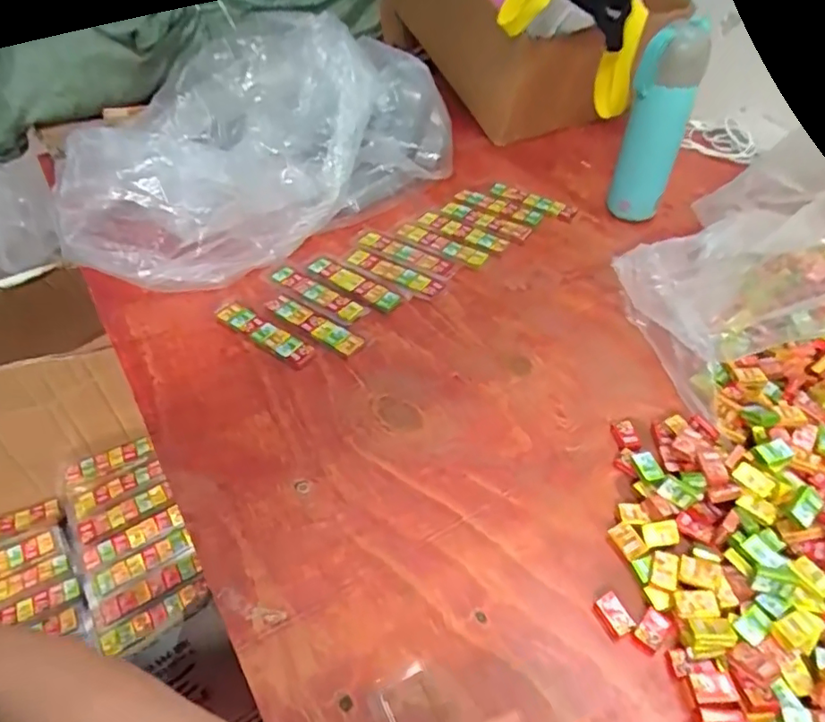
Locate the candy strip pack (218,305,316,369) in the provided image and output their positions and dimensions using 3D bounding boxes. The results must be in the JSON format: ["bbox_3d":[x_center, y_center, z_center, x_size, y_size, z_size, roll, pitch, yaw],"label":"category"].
[{"bbox_3d":[-0.148,-0.028,0.563,0.114,0.012,0.026,27,52,24],"label":"candy strip pack"}]

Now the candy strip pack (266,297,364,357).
[{"bbox_3d":[-0.100,-0.037,0.571,0.115,0.012,0.029,27,52,24],"label":"candy strip pack"}]

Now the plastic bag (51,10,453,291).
[{"bbox_3d":[-0.183,-0.271,0.679,0.234,0.188,0.473,34,55,29],"label":"plastic bag"}]

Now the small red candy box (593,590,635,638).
[{"bbox_3d":[0.136,0.171,0.380,0.018,0.008,0.026,-18,48,-16],"label":"small red candy box"}]

